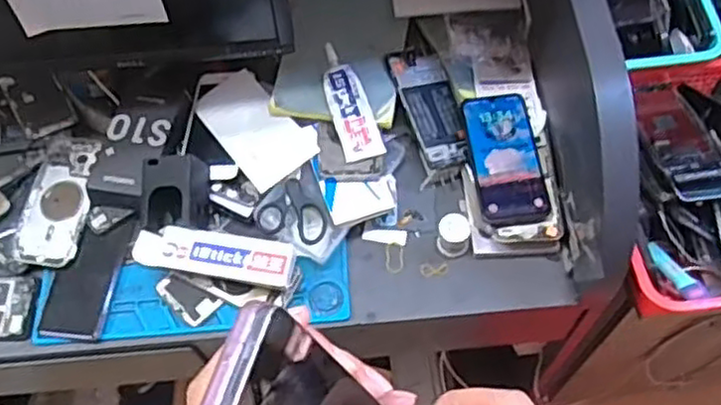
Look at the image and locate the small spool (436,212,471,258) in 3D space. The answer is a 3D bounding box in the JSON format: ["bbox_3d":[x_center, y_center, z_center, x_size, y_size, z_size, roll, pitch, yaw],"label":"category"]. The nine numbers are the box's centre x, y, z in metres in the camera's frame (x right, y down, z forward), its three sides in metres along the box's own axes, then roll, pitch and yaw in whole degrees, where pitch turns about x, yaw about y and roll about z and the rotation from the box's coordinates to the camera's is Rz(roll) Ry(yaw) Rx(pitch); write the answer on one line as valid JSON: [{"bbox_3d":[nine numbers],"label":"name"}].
[{"bbox_3d":[0.104,0.035,0.779,0.040,0.031,0.040,6,62,6],"label":"small spool"}]

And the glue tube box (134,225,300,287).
[{"bbox_3d":[-0.160,0.057,0.764,0.181,0.033,0.046,10,63,8],"label":"glue tube box"}]

